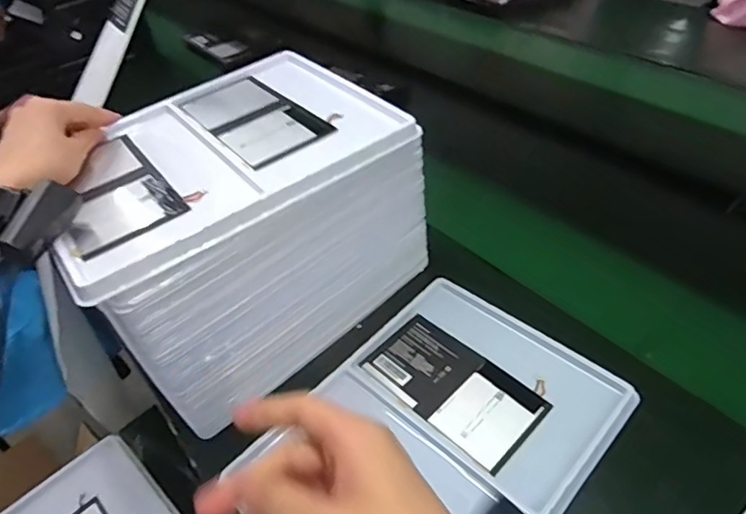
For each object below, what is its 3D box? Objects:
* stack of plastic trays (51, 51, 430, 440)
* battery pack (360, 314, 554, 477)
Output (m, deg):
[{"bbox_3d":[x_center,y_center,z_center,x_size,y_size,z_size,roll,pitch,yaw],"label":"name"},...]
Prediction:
[{"bbox_3d":[-0.139,-0.039,0.576,0.323,0.203,0.233,-32,49,-27],"label":"stack of plastic trays"},{"bbox_3d":[0.079,0.127,0.539,0.094,0.008,0.170,-36,51,-29],"label":"battery pack"}]

